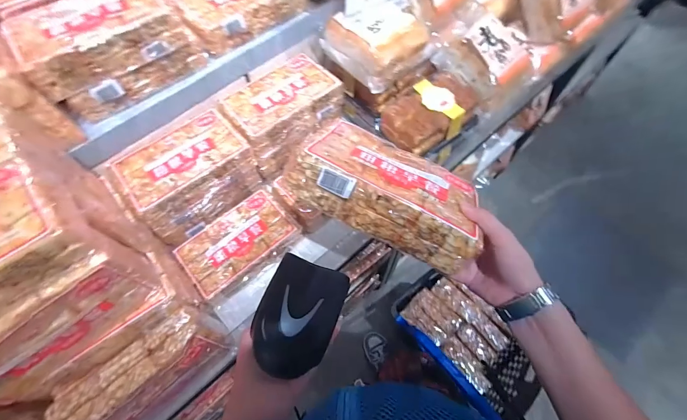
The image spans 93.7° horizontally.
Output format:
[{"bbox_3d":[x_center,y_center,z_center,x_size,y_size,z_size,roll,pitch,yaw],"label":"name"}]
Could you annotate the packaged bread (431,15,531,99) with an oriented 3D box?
[{"bbox_3d":[0.306,-0.355,0.719,0.131,0.091,0.181,-42,69,-18],"label":"packaged bread"}]

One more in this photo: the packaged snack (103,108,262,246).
[{"bbox_3d":[-0.312,-0.068,0.664,0.233,0.132,0.145,-40,69,-18],"label":"packaged snack"}]

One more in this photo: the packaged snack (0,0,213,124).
[{"bbox_3d":[-0.403,-0.289,0.564,0.241,0.121,0.163,-40,69,-17],"label":"packaged snack"}]

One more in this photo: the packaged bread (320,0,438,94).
[{"bbox_3d":[0.076,-0.364,0.687,0.166,0.085,0.166,-36,68,-16],"label":"packaged bread"}]

